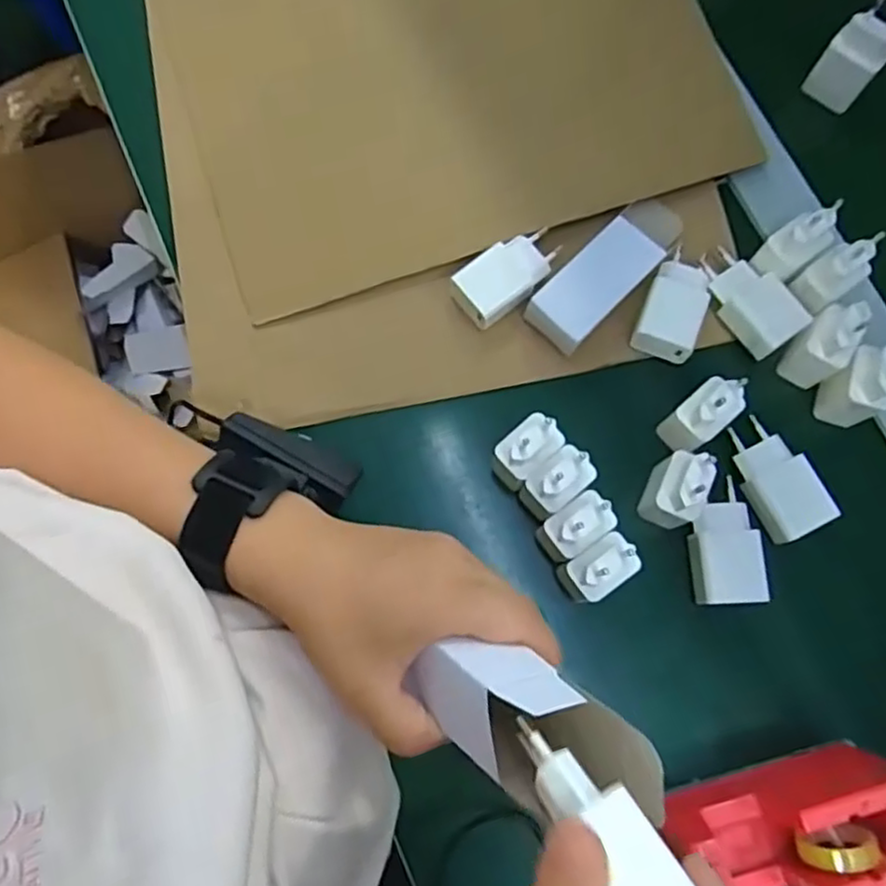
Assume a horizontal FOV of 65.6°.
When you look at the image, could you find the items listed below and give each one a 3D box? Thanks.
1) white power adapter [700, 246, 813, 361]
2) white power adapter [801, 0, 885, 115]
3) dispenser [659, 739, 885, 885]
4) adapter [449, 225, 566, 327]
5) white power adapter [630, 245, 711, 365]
[{"bbox_3d":[0.209,-0.098,0.475,0.041,0.025,0.078,-37,80,-7],"label":"white power adapter"},{"bbox_3d":[0.305,-0.286,0.512,0.040,0.075,0.022,30,80,7],"label":"white power adapter"},{"bbox_3d":[0.194,0.211,0.374,0.121,0.086,0.051,-17,78,-3],"label":"dispenser"},{"bbox_3d":[0.046,-0.117,0.474,0.077,0.021,0.039,-38,80,-7],"label":"adapter"},{"bbox_3d":[0.158,-0.094,0.472,0.040,0.025,0.069,19,79,5],"label":"white power adapter"}]

